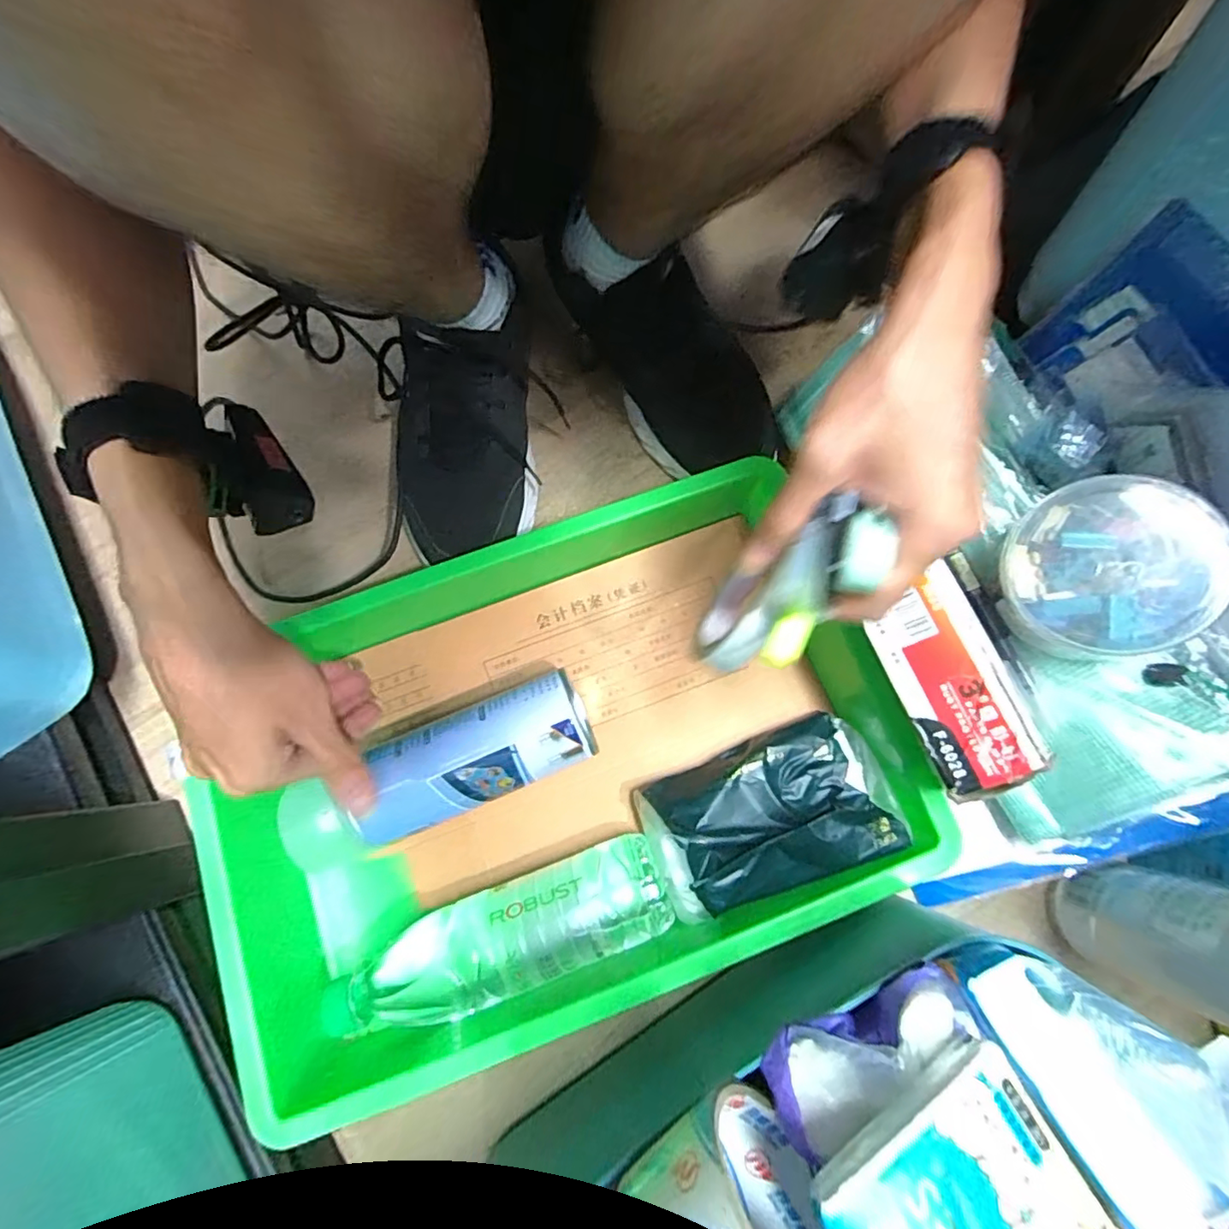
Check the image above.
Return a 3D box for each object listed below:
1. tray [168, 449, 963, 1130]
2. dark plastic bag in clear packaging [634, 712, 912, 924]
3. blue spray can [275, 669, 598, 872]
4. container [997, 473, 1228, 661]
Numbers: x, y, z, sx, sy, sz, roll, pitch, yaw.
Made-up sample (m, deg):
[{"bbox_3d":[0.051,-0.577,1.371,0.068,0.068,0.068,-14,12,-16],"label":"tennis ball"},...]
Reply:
[{"bbox_3d":[-0.039,0.093,0.382,0.417,0.068,0.286,-20,78,-4],"label":"tray"},{"bbox_3d":[0.101,0.130,0.377,0.156,0.061,0.090,-21,78,-5],"label":"dark plastic bag in clear packaging"},{"bbox_3d":[-0.117,0.106,0.384,0.207,0.063,0.062,-23,78,-5],"label":"blue spray can"},{"bbox_3d":[0.270,-0.025,0.312,0.095,0.038,0.100,8,95,30],"label":"container"}]

